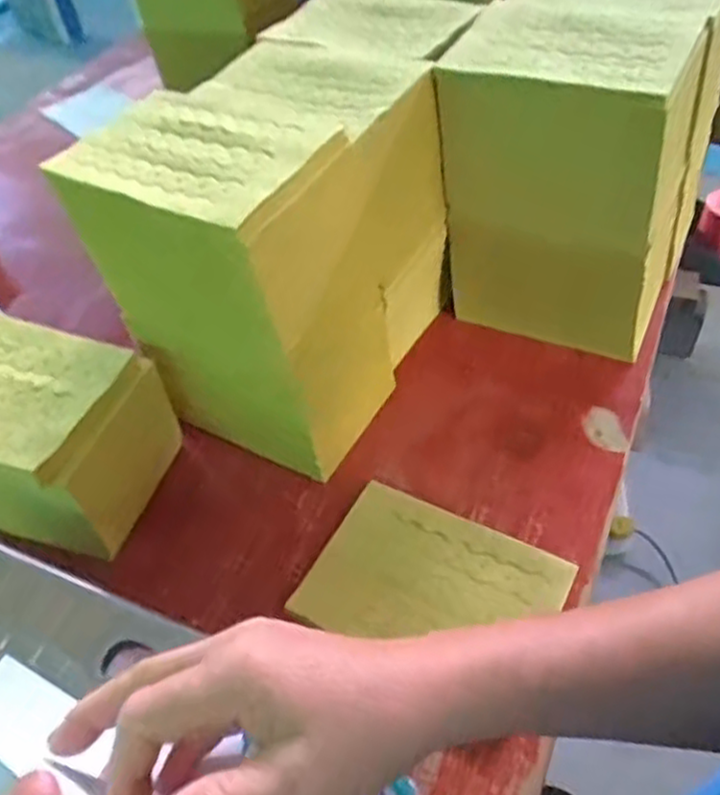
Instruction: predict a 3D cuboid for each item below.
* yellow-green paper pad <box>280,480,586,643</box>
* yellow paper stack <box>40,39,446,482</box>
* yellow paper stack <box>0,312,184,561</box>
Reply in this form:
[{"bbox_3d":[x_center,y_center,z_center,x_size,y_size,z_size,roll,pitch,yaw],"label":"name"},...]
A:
[{"bbox_3d":[0.050,0.124,0.484,0.154,0.018,0.115,21,53,21],"label":"yellow-green paper pad"},{"bbox_3d":[-0.052,-0.115,0.562,0.185,0.229,0.233,23,54,22],"label":"yellow paper stack"},{"bbox_3d":[-0.234,0.024,0.531,0.187,0.101,0.119,11,50,13],"label":"yellow paper stack"}]

